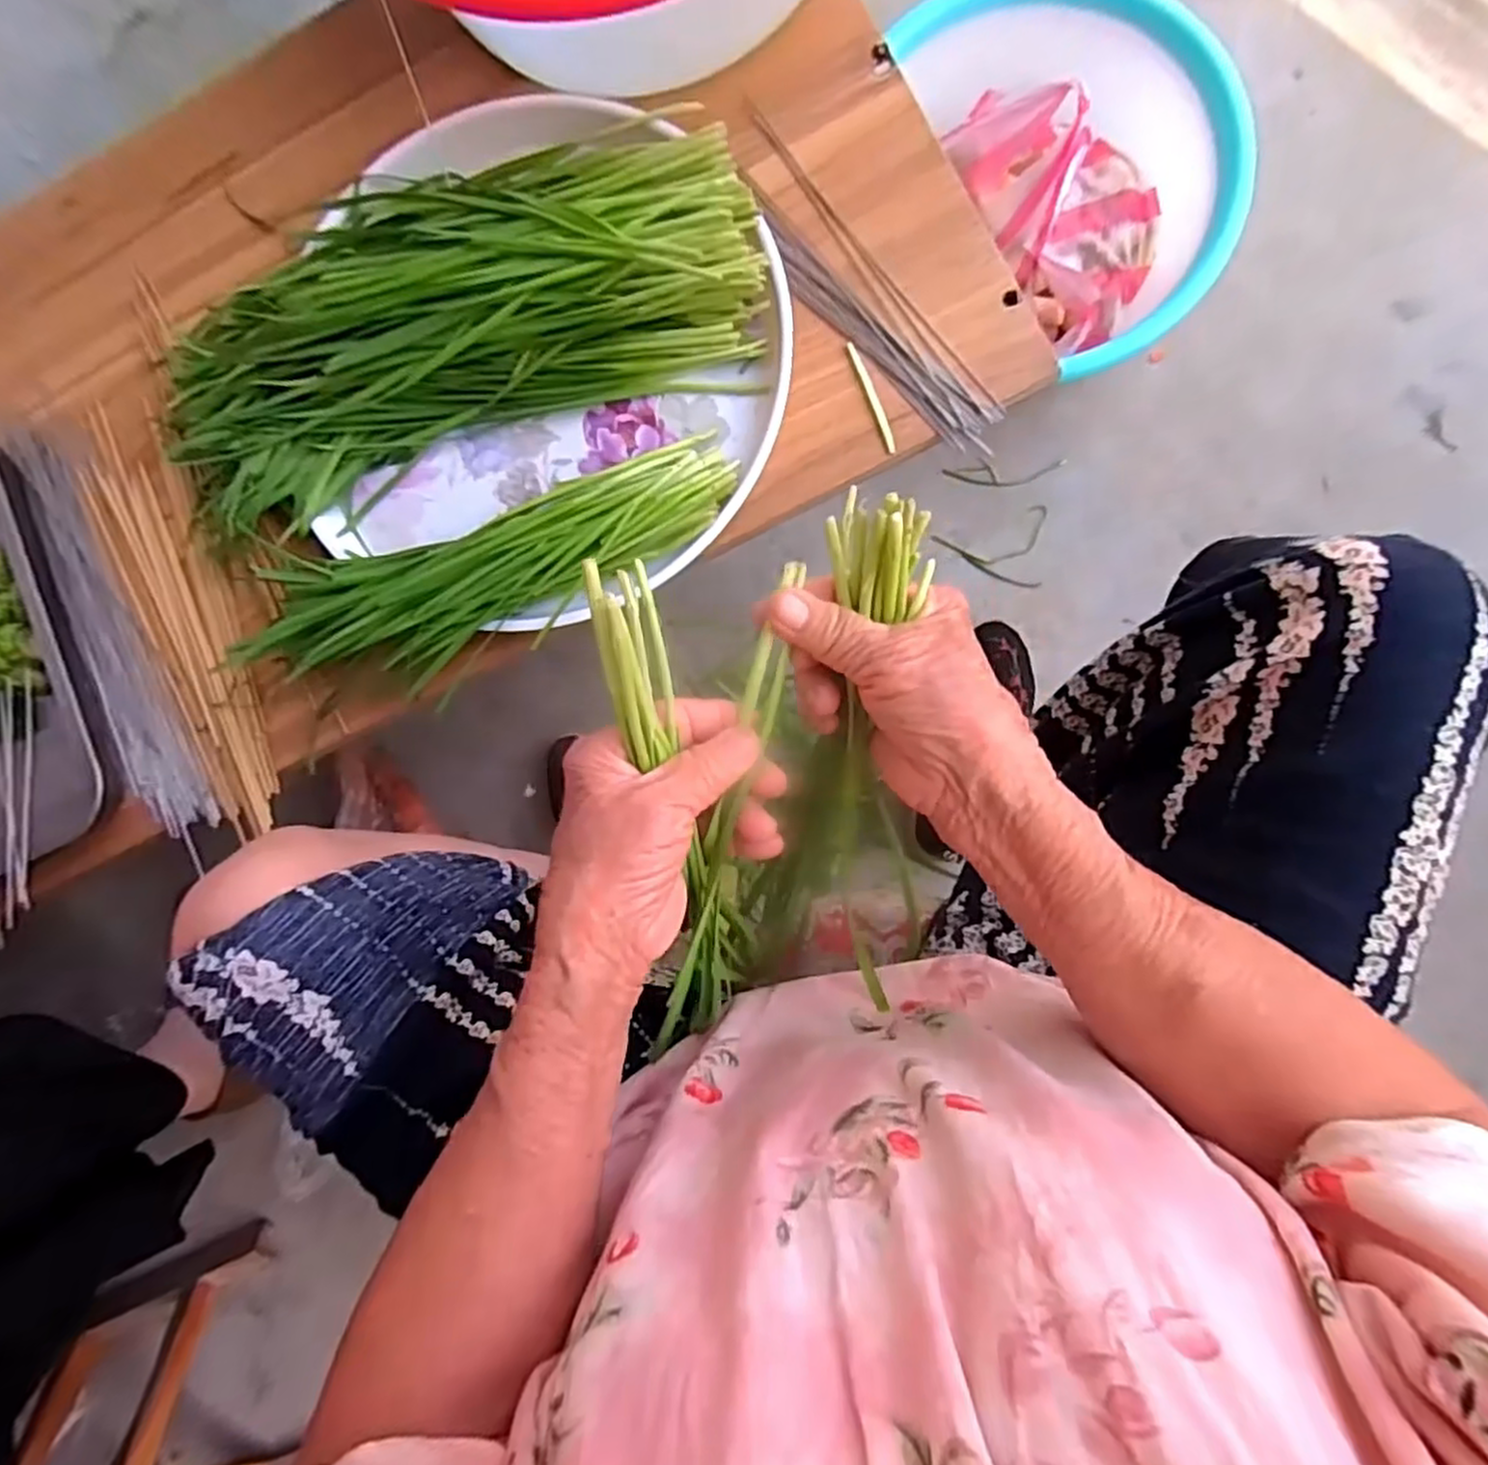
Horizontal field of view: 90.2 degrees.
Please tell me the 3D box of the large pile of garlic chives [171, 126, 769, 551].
[{"bbox_3d":[-0.199,-0.271,0.481,0.421,0.066,0.219,-18,85,6],"label":"large pile of garlic chives"}]

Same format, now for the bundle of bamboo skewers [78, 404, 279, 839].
[{"bbox_3d":[-0.400,-0.079,0.526,0.067,0.008,0.314,-24,85,5],"label":"bundle of bamboo skewers"}]

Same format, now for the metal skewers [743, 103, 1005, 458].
[{"bbox_3d":[0.073,-0.283,0.479,0.055,0.008,0.255,-37,84,4],"label":"metal skewers"}]

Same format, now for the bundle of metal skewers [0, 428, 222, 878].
[{"bbox_3d":[-0.453,-0.071,0.536,0.062,0.015,0.338,-24,85,5],"label":"bundle of metal skewers"}]

